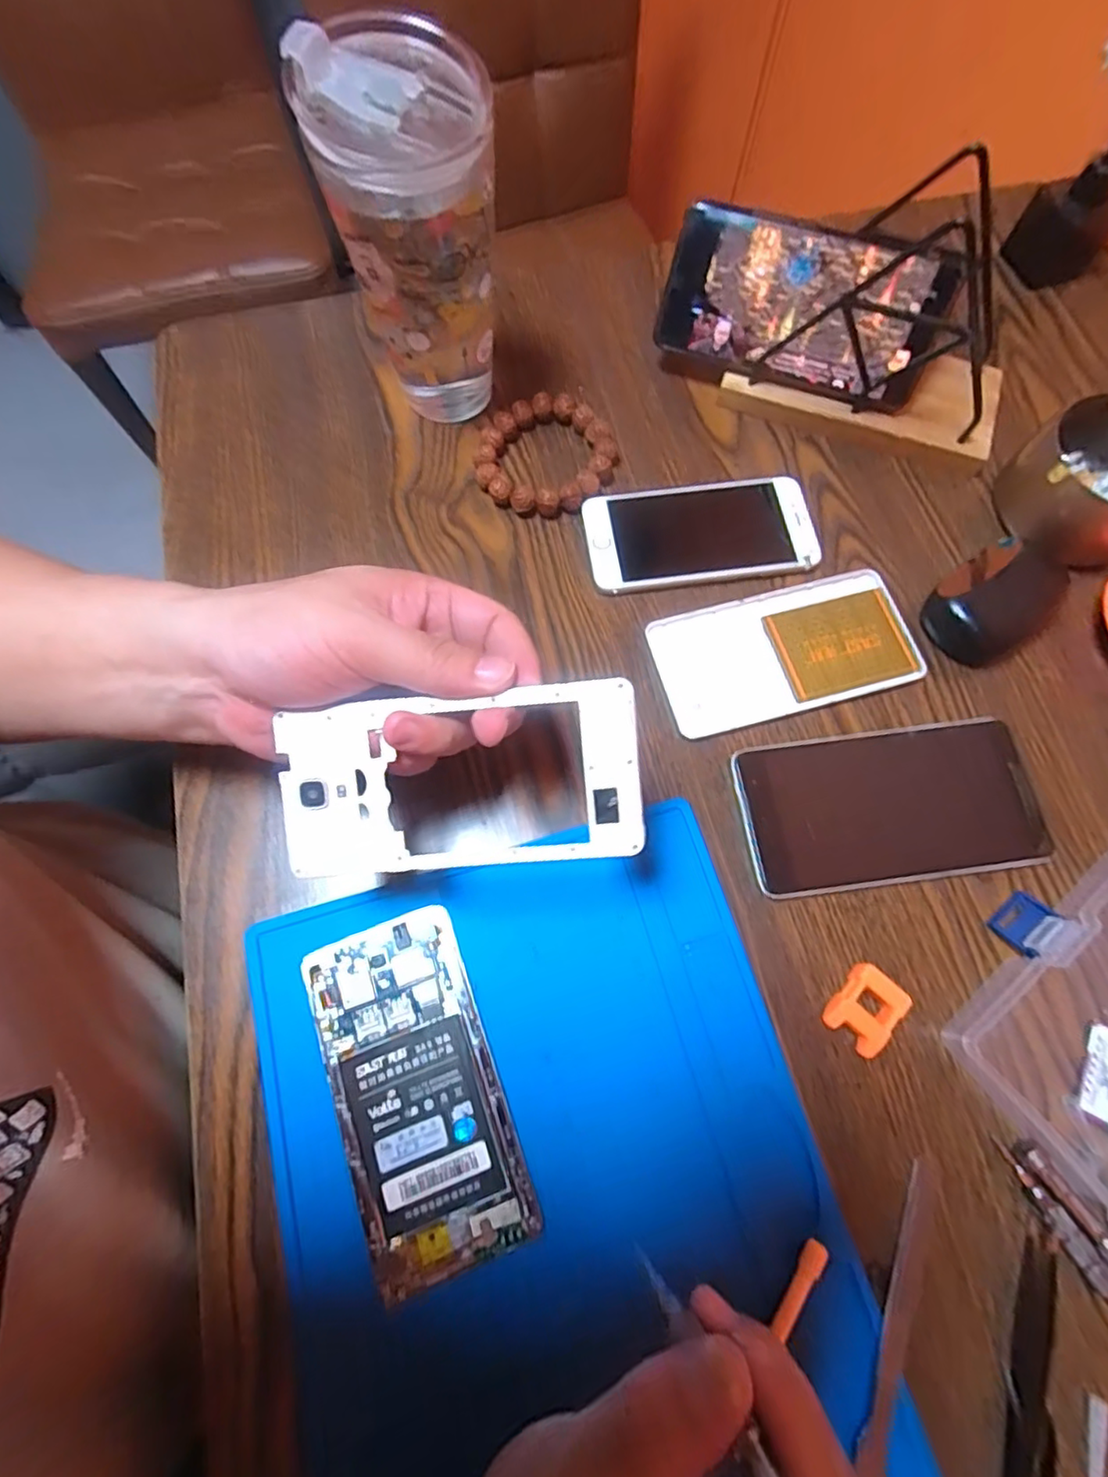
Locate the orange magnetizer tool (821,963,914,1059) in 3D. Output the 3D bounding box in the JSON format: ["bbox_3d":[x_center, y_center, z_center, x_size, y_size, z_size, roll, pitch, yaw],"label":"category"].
[{"bbox_3d":[0.144,0.125,0.282,0.026,0.015,0.034,38,75,11],"label":"orange magnetizer tool"}]

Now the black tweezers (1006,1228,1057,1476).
[{"bbox_3d":[0.181,0.283,0.229,0.016,0.010,0.162,17,72,5],"label":"black tweezers"}]

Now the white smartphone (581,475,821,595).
[{"bbox_3d":[0.088,-0.124,0.367,0.134,0.009,0.067,-7,72,-3],"label":"white smartphone"}]

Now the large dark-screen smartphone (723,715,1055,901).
[{"bbox_3d":[0.172,0.035,0.314,0.148,0.008,0.078,-7,72,-3],"label":"large dark-screen smartphone"}]

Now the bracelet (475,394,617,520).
[{"bbox_3d":[-0.005,-0.175,0.378,0.079,0.016,0.083,0,71,0],"label":"bracelet"}]

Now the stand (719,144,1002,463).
[{"bbox_3d":[0.201,-0.242,0.353,0.165,0.106,0.086,23,73,7],"label":"stand"}]

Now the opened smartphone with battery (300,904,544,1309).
[{"bbox_3d":[-0.061,0.156,0.271,0.070,0.009,0.142,-20,73,-7],"label":"opened smartphone with battery"}]

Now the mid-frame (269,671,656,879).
[{"bbox_3d":[-0.037,0.017,0.238,0.140,0.005,0.067,-6,94,2],"label":"mid-frame"}]

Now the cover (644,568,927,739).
[{"bbox_3d":[0.130,-0.050,0.343,0.143,0.005,0.072,-15,72,-5],"label":"cover"}]

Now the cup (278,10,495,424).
[{"bbox_3d":[-0.071,-0.256,0.330,0.079,0.158,0.080,0,71,0],"label":"cup"}]

